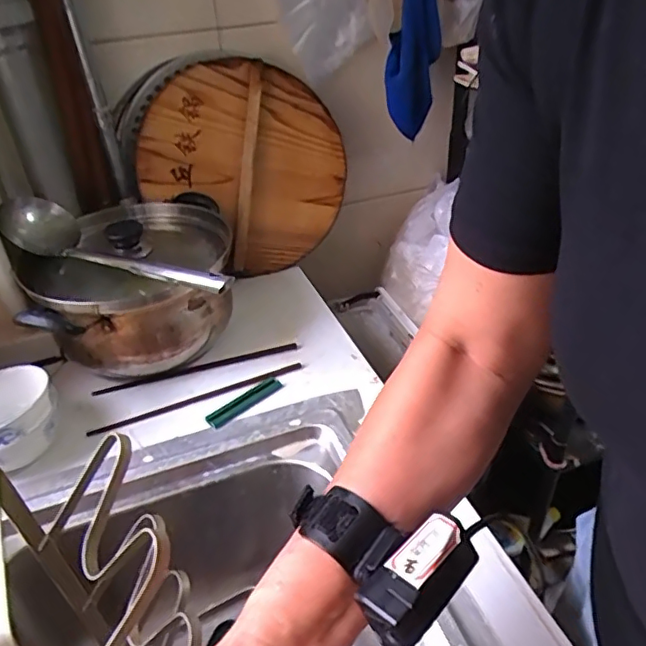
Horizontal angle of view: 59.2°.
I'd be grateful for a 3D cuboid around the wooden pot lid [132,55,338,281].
[{"bbox_3d":[-0.102,-0.238,0.836,0.270,0.295,0.031,-51,20,-7],"label":"wooden pot lid"}]

